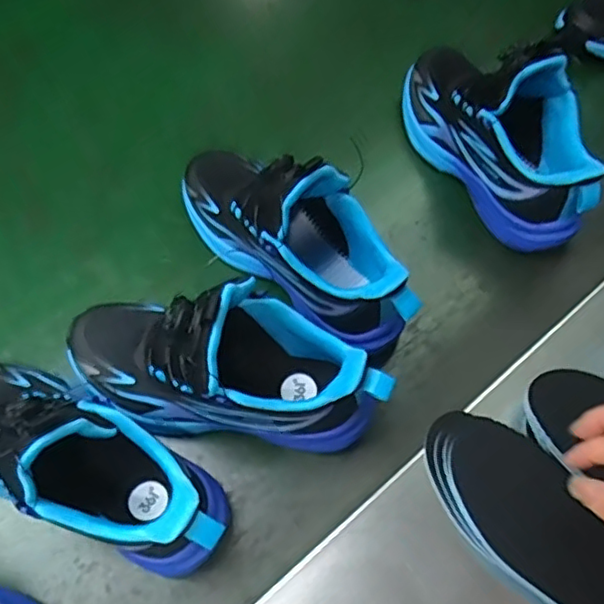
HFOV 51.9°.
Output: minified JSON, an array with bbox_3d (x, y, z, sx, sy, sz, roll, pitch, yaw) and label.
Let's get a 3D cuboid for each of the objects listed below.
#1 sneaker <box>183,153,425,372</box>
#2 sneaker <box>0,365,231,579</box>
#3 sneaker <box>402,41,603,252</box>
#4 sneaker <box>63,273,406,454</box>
[{"bbox_3d":[-0.006,-0.060,0.502,0.236,0.143,0.081,42,70,15],"label":"sneaker"},{"bbox_3d":[-0.154,0.092,0.409,0.236,0.123,0.086,26,63,12],"label":"sneaker"},{"bbox_3d":[0.173,-0.161,0.551,0.082,0.138,0.230,-23,64,-14],"label":"sneaker"},{"bbox_3d":[-0.058,0.036,0.435,0.231,0.127,0.088,8,65,0],"label":"sneaker"}]

